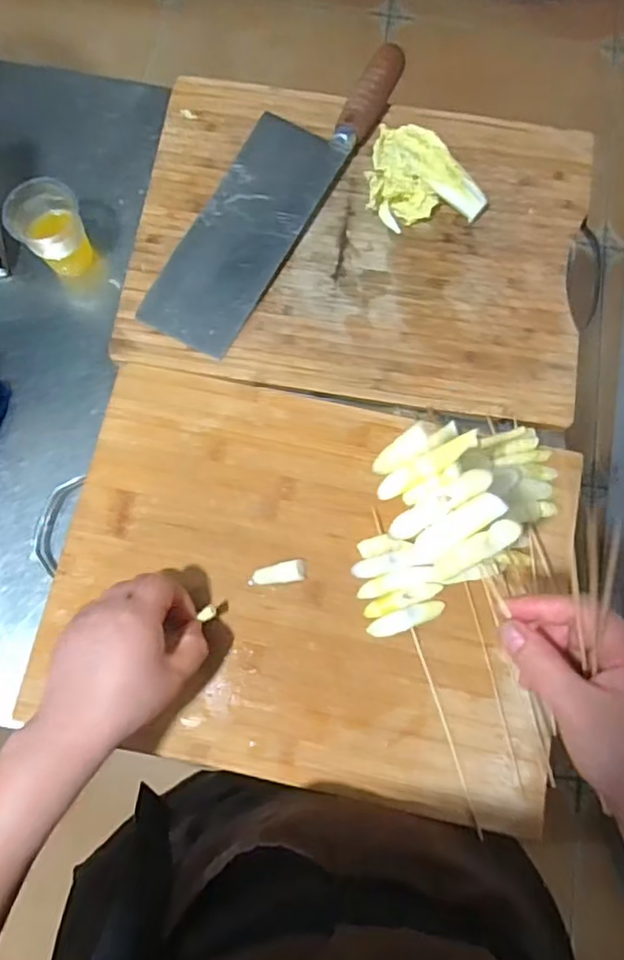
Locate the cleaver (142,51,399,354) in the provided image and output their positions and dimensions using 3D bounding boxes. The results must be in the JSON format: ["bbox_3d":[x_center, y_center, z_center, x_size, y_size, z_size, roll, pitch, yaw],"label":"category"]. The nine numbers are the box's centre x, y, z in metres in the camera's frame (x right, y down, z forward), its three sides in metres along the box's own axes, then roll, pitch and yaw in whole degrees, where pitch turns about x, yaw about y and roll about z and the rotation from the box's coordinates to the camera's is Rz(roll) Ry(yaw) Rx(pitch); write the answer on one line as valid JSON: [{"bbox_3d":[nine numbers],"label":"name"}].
[{"bbox_3d":[-0.033,-0.260,0.538,0.087,0.033,0.317,31,78,5],"label":"cleaver"}]

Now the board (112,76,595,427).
[{"bbox_3d":[0.042,-0.212,0.536,0.389,0.013,0.283,10,77,1],"label":"board"}]

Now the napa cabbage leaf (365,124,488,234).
[{"bbox_3d":[0.098,-0.273,0.545,0.096,0.029,0.090,-4,77,-2],"label":"napa cabbage leaf"}]

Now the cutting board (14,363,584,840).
[{"bbox_3d":[0.000,0.076,0.470,0.385,0.012,0.286,12,77,1],"label":"cutting board"}]

